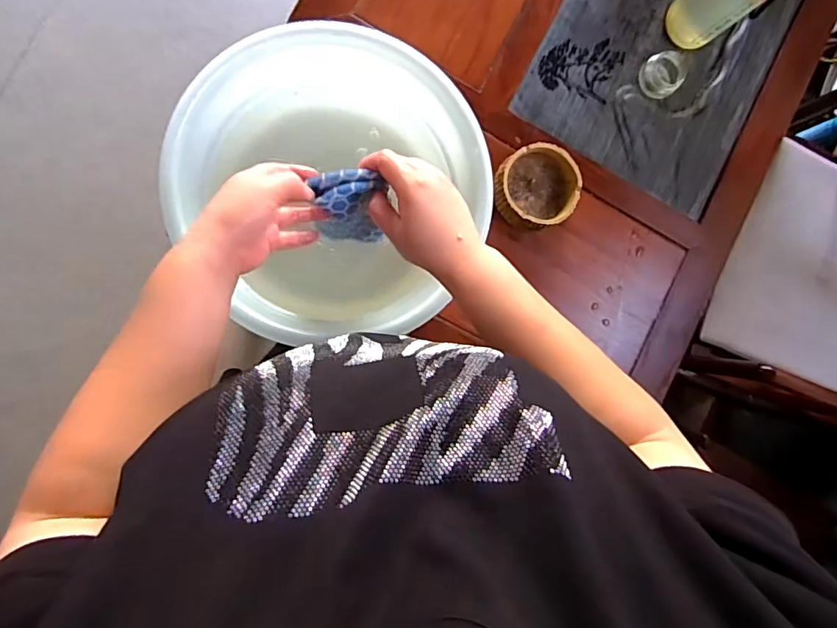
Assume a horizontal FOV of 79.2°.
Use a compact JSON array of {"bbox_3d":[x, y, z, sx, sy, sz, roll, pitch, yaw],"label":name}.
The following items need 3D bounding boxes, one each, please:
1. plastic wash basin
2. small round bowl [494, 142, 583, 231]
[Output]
[{"bbox_3d":[-0.104,-0.167,0.656,0.351,0.165,0.333,33,85,-8],"label":"plastic wash basin"},{"bbox_3d":[0.174,-0.188,0.758,0.125,0.056,0.115,0,90,-10],"label":"small round bowl"}]

